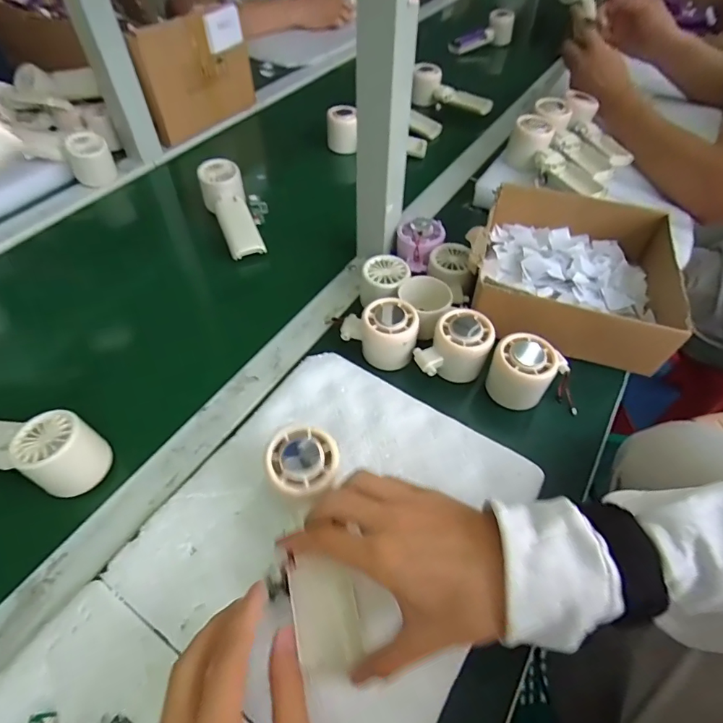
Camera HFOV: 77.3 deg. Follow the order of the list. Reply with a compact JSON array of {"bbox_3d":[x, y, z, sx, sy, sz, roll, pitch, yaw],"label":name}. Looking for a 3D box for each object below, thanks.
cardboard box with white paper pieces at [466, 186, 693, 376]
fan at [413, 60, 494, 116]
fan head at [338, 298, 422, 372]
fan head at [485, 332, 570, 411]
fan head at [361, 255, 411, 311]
[{"bbox_3d":[0.230,-0.111,0.510,0.207,0.065,0.227,11,54,7],"label":"cardboard box with white paper pieces"},{"bbox_3d":[0.162,-0.492,0.832,0.163,0.059,0.069,29,58,20],"label":"fan"},{"bbox_3d":[0.018,-0.029,0.461,0.076,0.048,0.057,4,53,2],"label":"fan head"},{"bbox_3d":[0.160,0.007,0.441,0.059,0.059,0.055,0,53,-1],"label":"fan head"},{"bbox_3d":[0.027,-0.089,0.520,0.057,0.044,0.052,0,53,-1],"label":"fan head"}]

